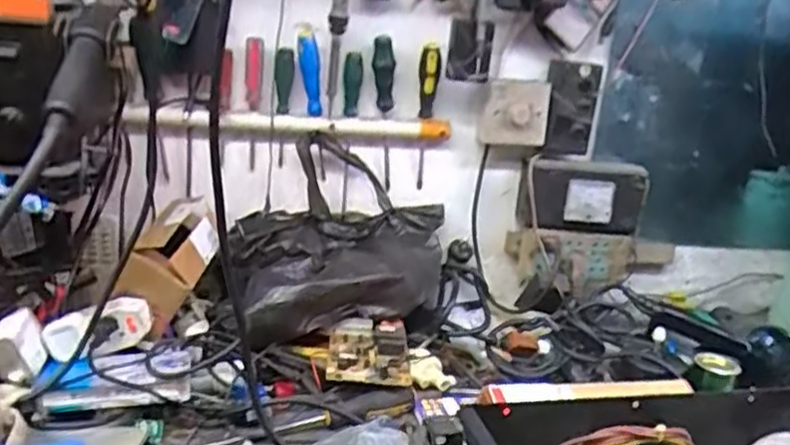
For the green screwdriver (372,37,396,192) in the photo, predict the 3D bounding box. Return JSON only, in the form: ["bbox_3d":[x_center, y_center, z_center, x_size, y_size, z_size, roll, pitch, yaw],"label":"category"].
[{"bbox_3d":[-0.014,-0.140,0.938,0.024,0.215,0.025,-1,36,1],"label":"green screwdriver"}]

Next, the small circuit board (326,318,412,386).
[{"bbox_3d":[-0.031,0.152,0.844,0.092,0.018,0.113,-1,23,-3],"label":"small circuit board"}]

